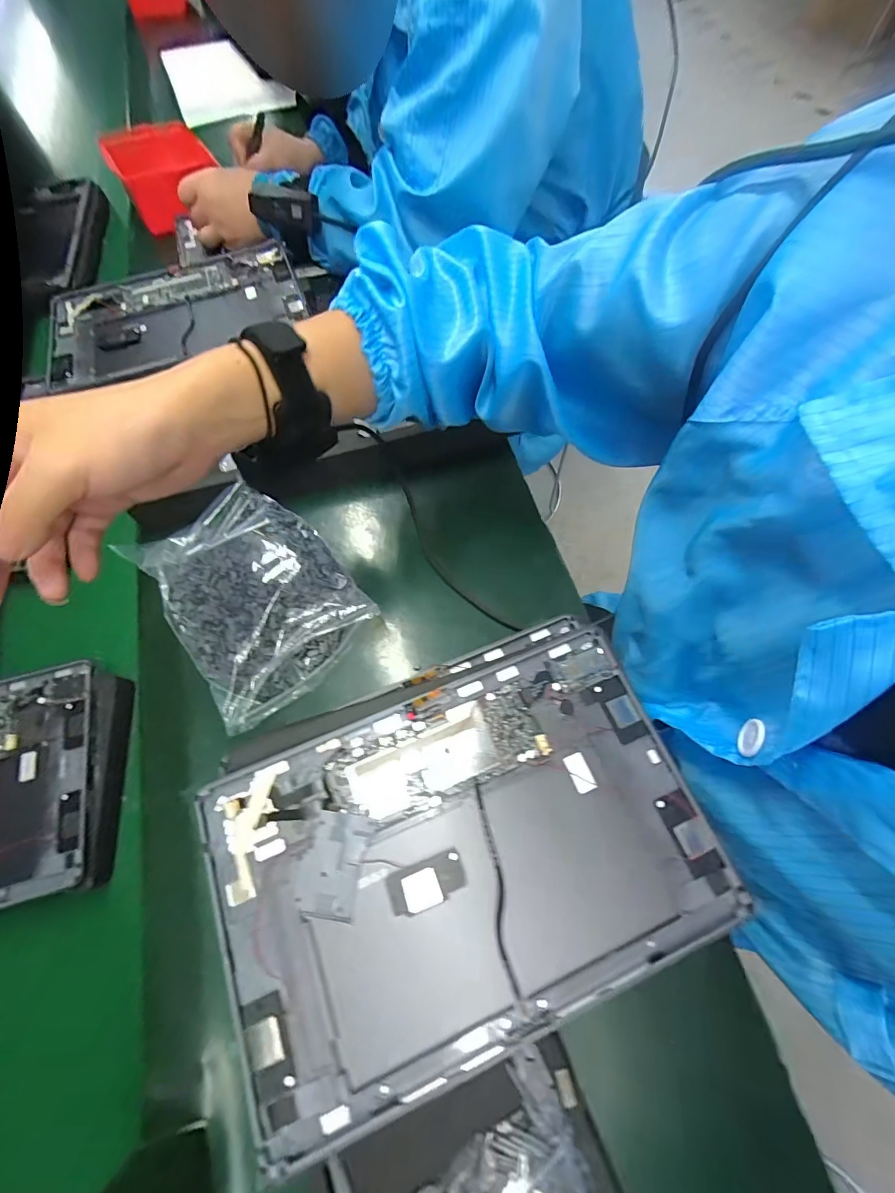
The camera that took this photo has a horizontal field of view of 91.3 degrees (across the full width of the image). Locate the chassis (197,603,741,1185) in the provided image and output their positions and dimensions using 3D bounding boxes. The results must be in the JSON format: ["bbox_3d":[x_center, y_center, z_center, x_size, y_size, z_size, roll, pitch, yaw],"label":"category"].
[{"bbox_3d":[0.006,0.129,0.237,0.249,0.018,0.170,-23,69,-5],"label":"chassis"}]

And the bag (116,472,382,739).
[{"bbox_3d":[-0.171,-0.006,0.386,0.147,0.046,0.186,-38,71,-11],"label":"bag"}]

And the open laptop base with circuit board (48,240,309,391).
[{"bbox_3d":[-0.286,-0.301,0.458,0.252,0.013,0.169,-21,69,-4],"label":"open laptop base with circuit board"}]

